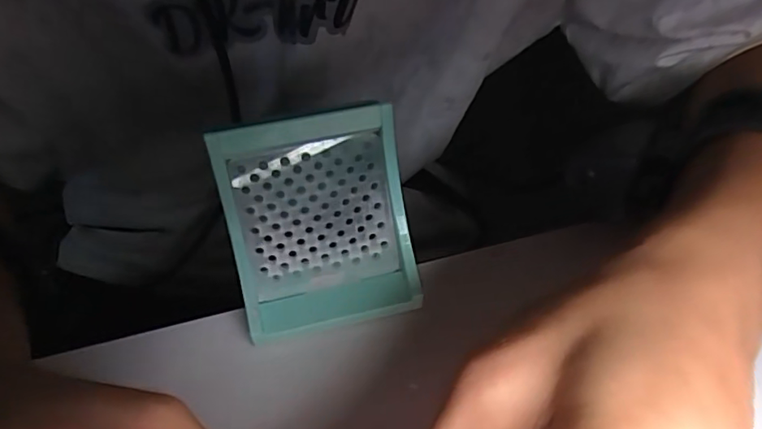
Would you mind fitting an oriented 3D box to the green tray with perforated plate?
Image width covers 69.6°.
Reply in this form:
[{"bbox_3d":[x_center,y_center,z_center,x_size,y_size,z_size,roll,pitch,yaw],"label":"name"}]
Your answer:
[{"bbox_3d":[-0.026,0.005,0.233,0.075,0.095,0.016,-12,15,-10],"label":"green tray with perforated plate"}]

